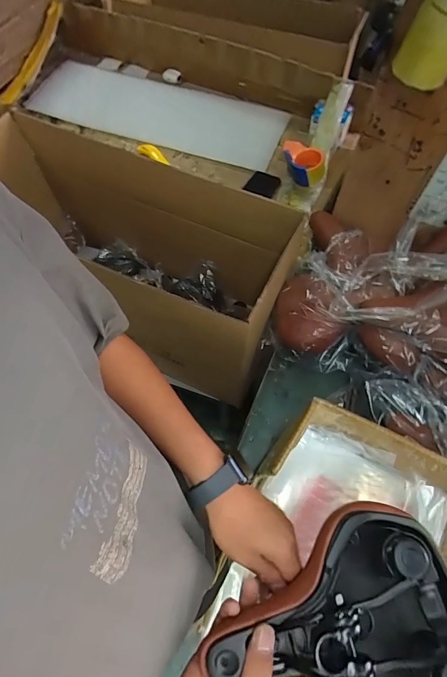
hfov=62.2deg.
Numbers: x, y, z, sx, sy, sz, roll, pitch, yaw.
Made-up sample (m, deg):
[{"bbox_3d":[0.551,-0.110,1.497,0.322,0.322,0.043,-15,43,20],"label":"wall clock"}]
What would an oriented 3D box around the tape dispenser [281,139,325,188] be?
[{"bbox_3d":[0.213,-0.475,0.995,0.079,0.070,0.151,-17,64,-8],"label":"tape dispenser"}]

